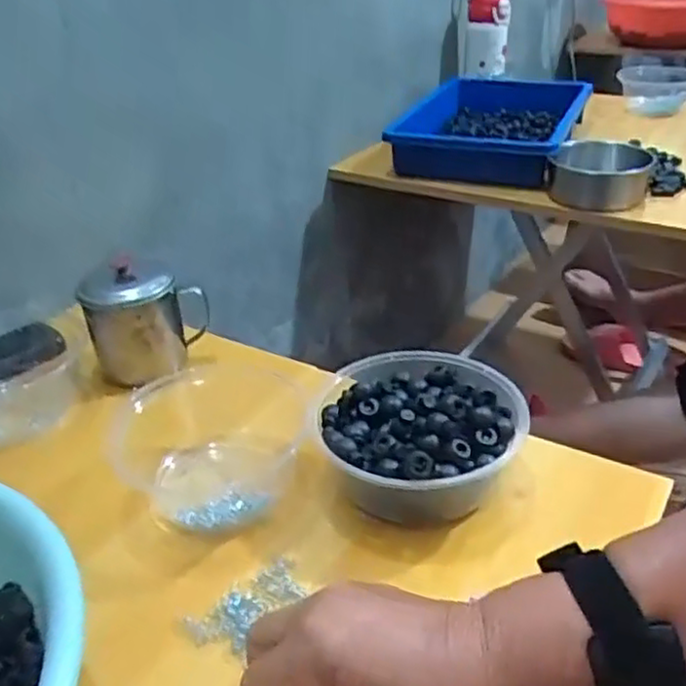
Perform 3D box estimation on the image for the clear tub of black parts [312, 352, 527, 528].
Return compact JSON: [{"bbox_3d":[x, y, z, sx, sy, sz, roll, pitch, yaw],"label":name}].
[{"bbox_3d":[0.053,0.057,0.502,0.132,0.059,0.121,-3,32,2],"label":"clear tub of black parts"}]

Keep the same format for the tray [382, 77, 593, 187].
[{"bbox_3d":[0.217,-0.329,1.101,0.254,0.059,0.357,9,34,20],"label":"tray"}]

